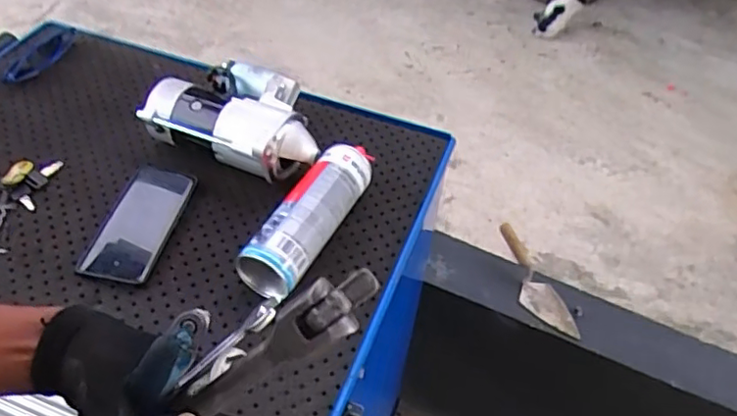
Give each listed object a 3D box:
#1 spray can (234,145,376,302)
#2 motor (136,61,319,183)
[{"bbox_3d":[-0.068,0.009,0.693,0.070,0.056,0.209,21,47,15],"label":"spray can"},{"bbox_3d":[-0.164,-0.116,0.771,0.230,0.071,0.123,21,47,15],"label":"motor"}]

